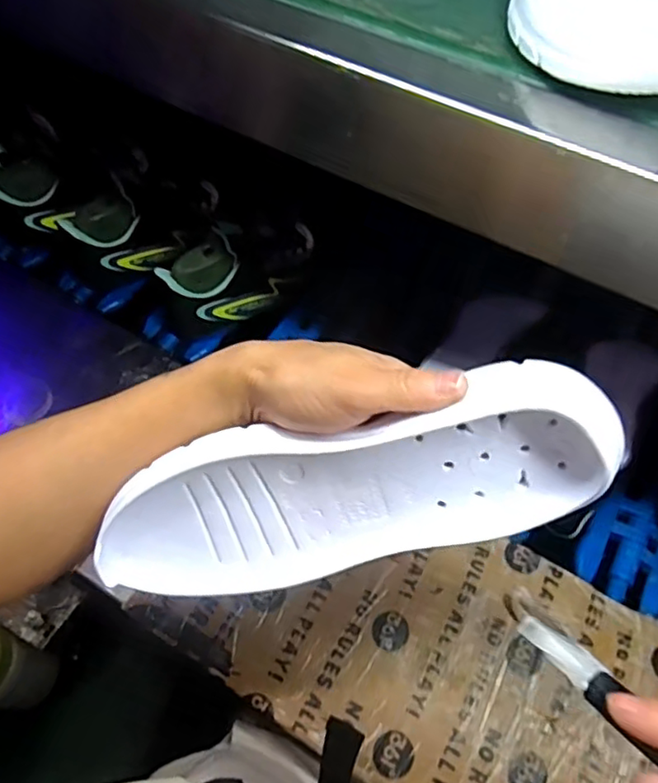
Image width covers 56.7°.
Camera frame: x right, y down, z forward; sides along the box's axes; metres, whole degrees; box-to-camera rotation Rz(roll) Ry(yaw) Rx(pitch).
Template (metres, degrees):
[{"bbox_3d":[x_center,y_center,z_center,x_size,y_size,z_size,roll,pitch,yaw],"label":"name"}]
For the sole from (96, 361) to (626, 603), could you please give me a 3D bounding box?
[{"bbox_3d":[0.013,0.065,0.338,0.282,0.109,0.038,-18,20,12],"label":"sole"}]

